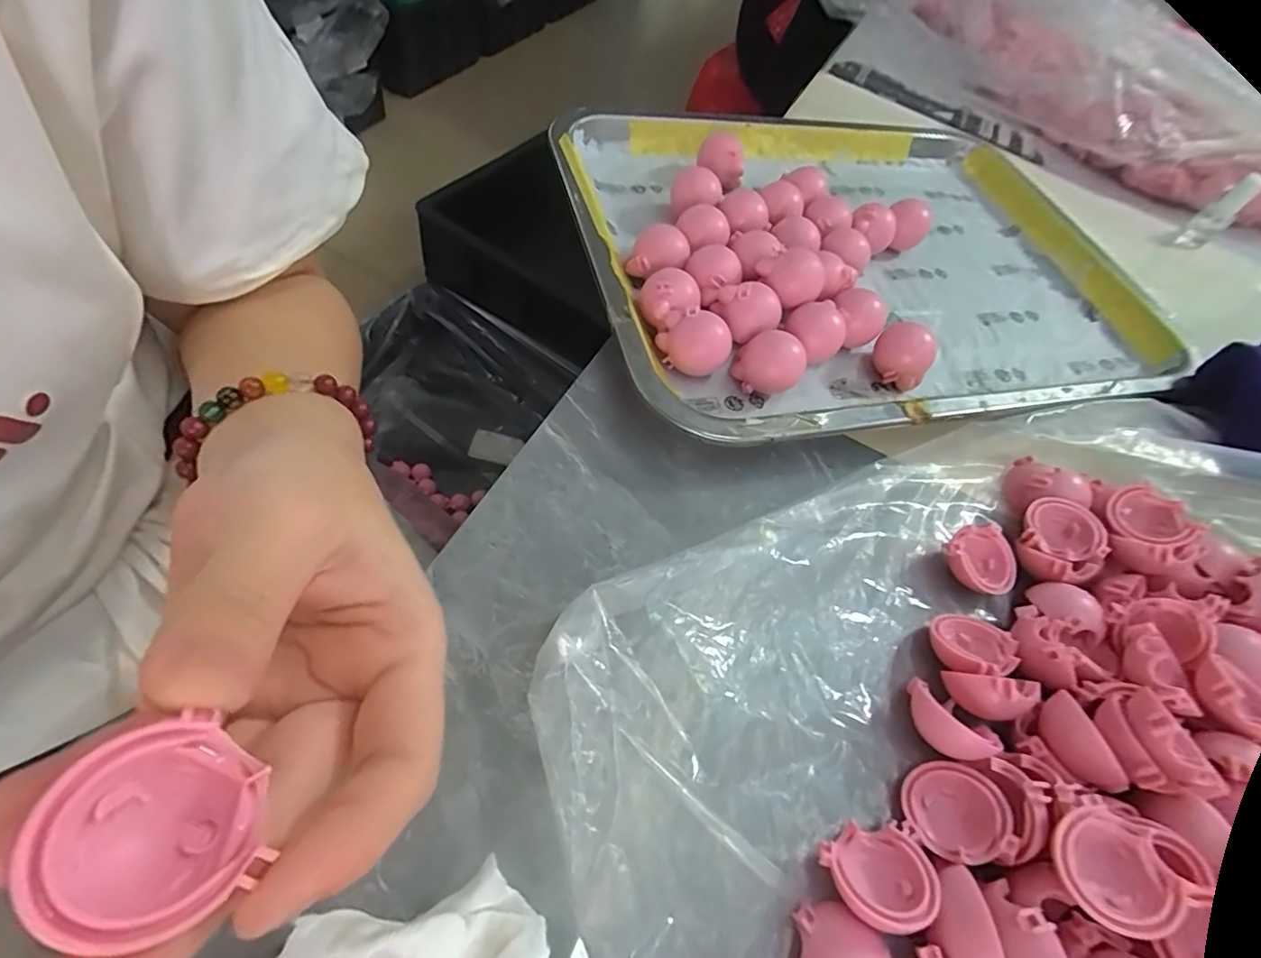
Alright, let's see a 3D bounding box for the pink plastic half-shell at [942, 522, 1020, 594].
[{"bbox_3d":[0.150,0.034,0.237,0.028,0.015,0.027,2,54,-3],"label":"pink plastic half-shell"}]

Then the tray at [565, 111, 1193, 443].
[{"bbox_3d":[0.148,-0.149,0.339,0.363,0.041,0.275,-8,61,-17],"label":"tray"}]

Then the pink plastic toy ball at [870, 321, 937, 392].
[{"bbox_3d":[0.140,-0.064,0.289,0.028,0.026,0.028,31,58,7],"label":"pink plastic toy ball"}]

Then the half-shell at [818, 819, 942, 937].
[{"bbox_3d":[0.075,0.117,0.166,0.030,0.012,0.029,-12,18,-21],"label":"half-shell"}]

